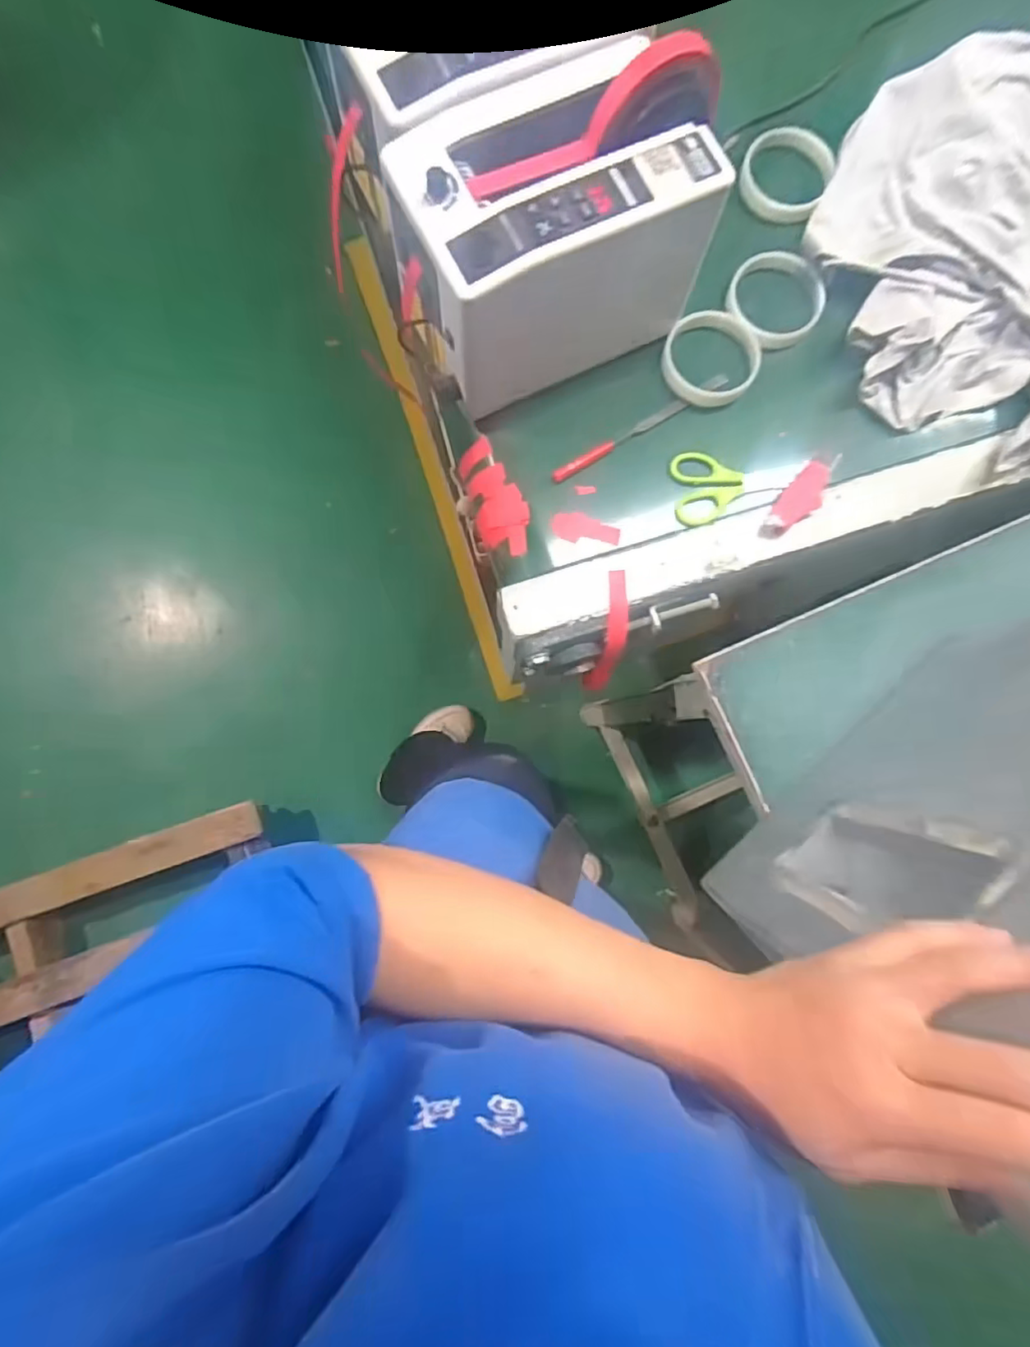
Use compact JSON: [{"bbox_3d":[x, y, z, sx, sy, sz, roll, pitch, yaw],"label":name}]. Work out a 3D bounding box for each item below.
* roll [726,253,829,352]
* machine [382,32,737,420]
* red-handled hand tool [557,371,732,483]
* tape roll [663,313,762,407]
[{"bbox_3d":[0.235,-0.337,0.542,0.085,0.009,0.085,0,83,0],"label":"roll"},{"bbox_3d":[0.037,-0.339,0.471,0.238,0.144,0.148,-26,84,-3],"label":"machine"},{"bbox_3d":[0.112,-0.218,0.535,0.184,0.011,0.011,-33,85,-4],"label":"red-handled hand tool"},{"bbox_3d":[0.172,-0.277,0.538,0.084,0.012,0.080,0,83,0],"label":"tape roll"}]

